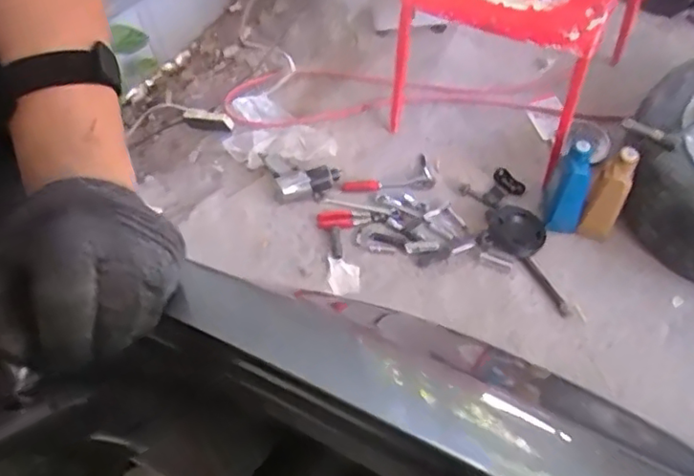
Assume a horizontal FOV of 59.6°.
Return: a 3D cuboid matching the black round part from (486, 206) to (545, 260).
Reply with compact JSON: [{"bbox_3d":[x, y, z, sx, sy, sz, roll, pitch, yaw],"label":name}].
[{"bbox_3d":[0.390,-0.019,1.385,0.132,0.036,0.134,-1,58,2],"label":"black round part"}]

